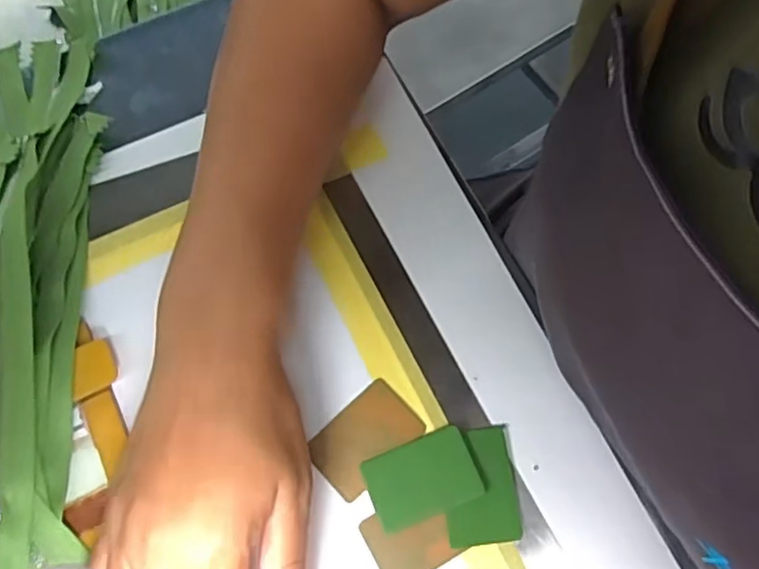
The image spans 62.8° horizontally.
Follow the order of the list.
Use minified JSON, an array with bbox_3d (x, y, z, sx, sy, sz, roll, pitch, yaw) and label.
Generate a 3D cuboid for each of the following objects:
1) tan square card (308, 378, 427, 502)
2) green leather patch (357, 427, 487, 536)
[{"bbox_3d":[-0.007,0.075,0.306,0.052,0.004,0.034,-41,77,-15],"label":"tan square card"},{"bbox_3d":[0.021,0.092,0.297,0.052,0.005,0.035,-19,72,-9],"label":"green leather patch"}]

